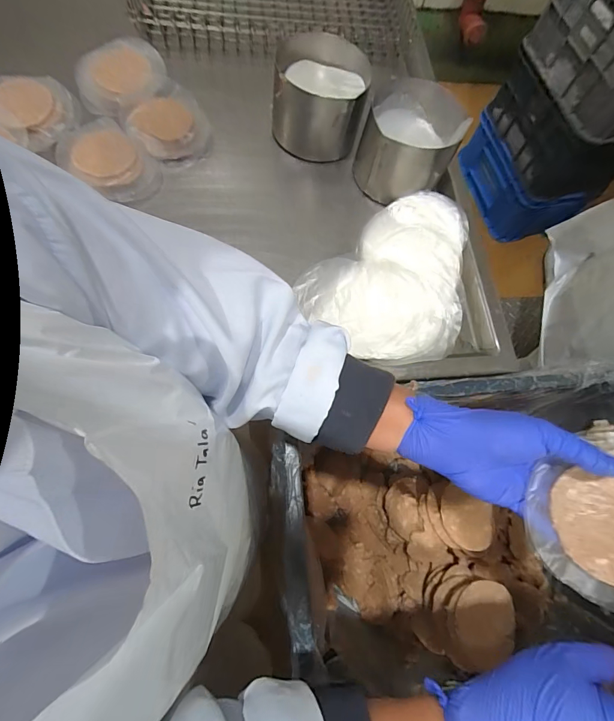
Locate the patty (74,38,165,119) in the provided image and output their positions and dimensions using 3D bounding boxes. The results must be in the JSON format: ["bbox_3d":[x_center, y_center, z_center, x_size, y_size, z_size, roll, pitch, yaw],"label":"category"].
[{"bbox_3d":[-0.294,-0.448,0.594,0.135,0.029,0.129,-20,80,-2],"label":"patty"}]

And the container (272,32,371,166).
[{"bbox_3d":[0.018,-0.407,0.593,0.138,0.102,0.131,11,69,-1],"label":"container"}]

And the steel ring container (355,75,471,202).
[{"bbox_3d":[0.156,-0.333,0.581,0.138,0.093,0.154,26,70,5],"label":"steel ring container"}]

